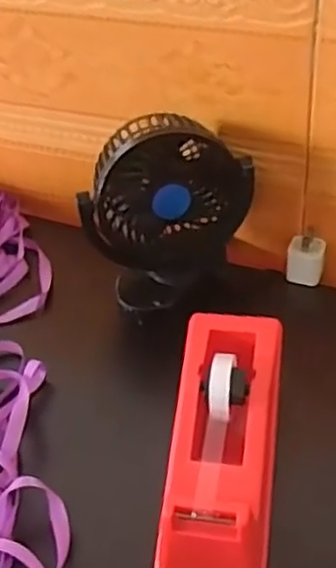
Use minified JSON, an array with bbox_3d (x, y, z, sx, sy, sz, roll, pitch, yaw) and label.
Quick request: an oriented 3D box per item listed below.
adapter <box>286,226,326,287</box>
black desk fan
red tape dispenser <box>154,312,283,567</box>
[{"bbox_3d":[0.110,-0.021,0.555,0.028,0.040,0.024,7,45,14],"label":"adapter"},{"bbox_3d":[-0.003,-0.053,0.526,0.120,0.133,0.075,-31,49,-23],"label":"black desk fan"},{"bbox_3d":[0.032,0.093,0.413,0.062,0.069,0.158,4,45,11],"label":"red tape dispenser"}]

